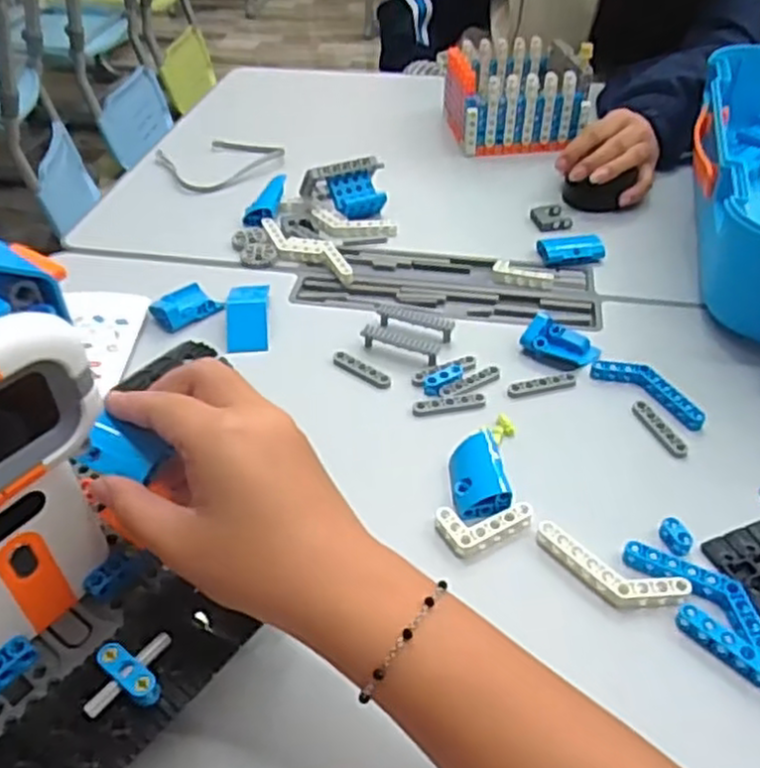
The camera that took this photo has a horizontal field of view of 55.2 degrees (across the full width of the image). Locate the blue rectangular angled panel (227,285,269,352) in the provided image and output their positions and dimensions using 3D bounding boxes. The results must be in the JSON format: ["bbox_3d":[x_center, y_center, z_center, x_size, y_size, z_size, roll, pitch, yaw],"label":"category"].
[{"bbox_3d":[-0.100,-0.052,0.549,0.030,0.020,0.060,-3,42,-2],"label":"blue rectangular angled panel"}]

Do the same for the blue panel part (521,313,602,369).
[{"bbox_3d":[0.130,-0.030,0.522,0.053,0.019,0.032,22,47,24],"label":"blue panel part"}]

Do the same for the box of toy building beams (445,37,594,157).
[{"bbox_3d":[0.143,-0.313,0.787,0.129,0.077,0.134,-8,42,-7],"label":"box of toy building beams"}]

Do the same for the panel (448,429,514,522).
[{"bbox_3d":[0.059,0.052,0.439,0.033,0.016,0.068,-3,42,-2],"label":"panel"}]

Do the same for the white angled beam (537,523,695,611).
[{"bbox_3d":[0.121,0.099,0.386,0.082,0.006,0.026,20,46,22],"label":"white angled beam"}]

